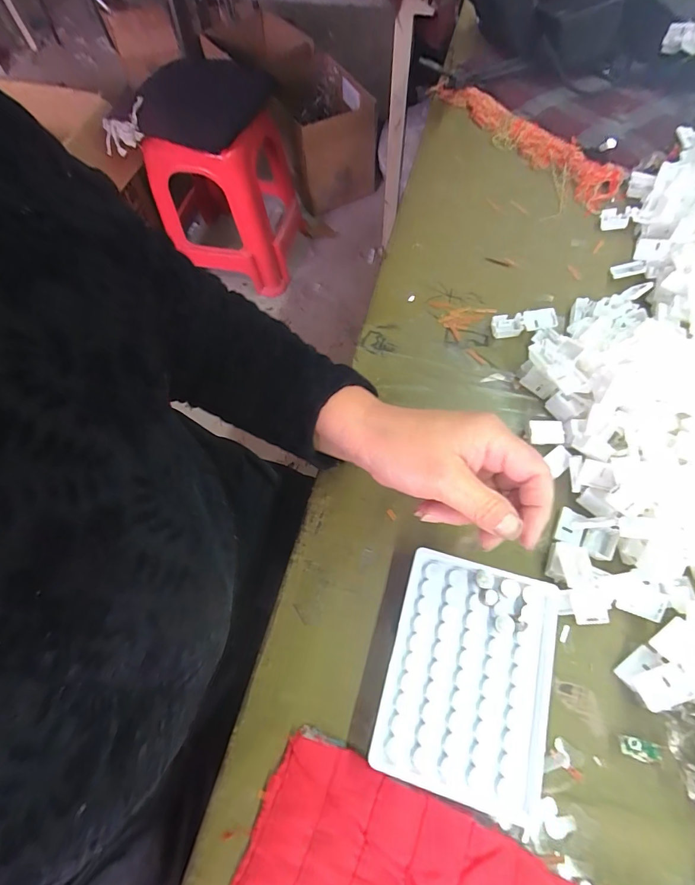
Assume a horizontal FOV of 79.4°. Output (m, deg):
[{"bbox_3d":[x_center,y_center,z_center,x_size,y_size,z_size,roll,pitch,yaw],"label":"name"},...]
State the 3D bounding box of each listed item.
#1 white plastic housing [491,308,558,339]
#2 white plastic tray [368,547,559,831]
[{"bbox_3d":[0.164,-0.112,0.392,0.056,0.012,0.020,-7,63,14],"label":"white plastic housing"},{"bbox_3d":[0.076,0.145,0.267,0.096,0.030,0.129,14,67,9],"label":"white plastic tray"}]

